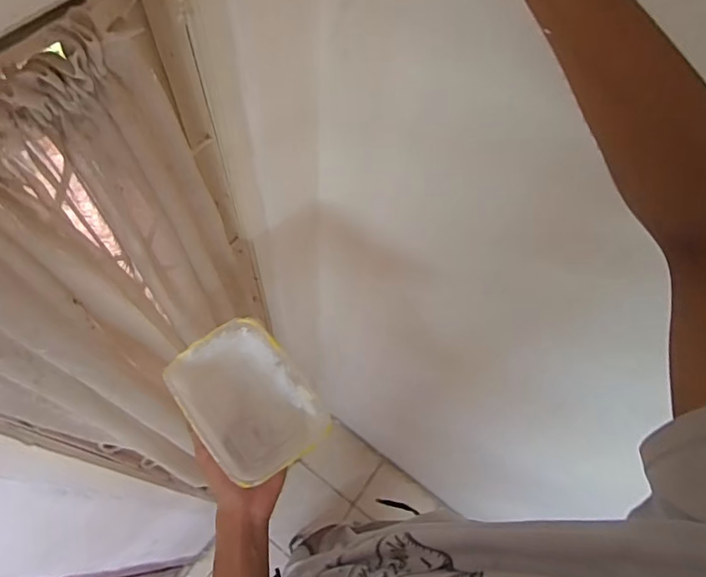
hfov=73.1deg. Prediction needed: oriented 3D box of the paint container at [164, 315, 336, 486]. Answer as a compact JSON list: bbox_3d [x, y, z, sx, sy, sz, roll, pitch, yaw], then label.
[{"bbox_3d":[-0.119,0.125,0.544,0.120,0.068,0.168,-36,71,-20],"label":"paint container"}]

